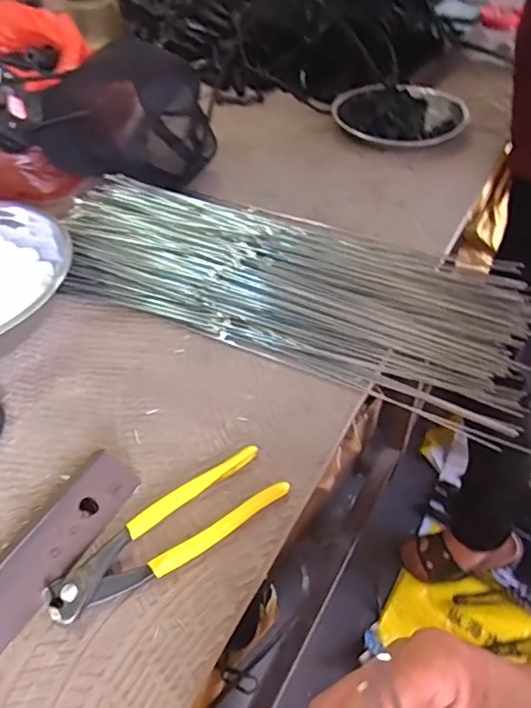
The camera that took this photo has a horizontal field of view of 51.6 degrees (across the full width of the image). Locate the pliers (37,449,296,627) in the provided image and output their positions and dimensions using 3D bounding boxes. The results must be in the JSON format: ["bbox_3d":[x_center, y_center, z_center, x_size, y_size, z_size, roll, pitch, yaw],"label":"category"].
[{"bbox_3d":[-0.065,0.118,0.370,0.163,0.017,0.049,-28,53,-23],"label":"pliers"}]

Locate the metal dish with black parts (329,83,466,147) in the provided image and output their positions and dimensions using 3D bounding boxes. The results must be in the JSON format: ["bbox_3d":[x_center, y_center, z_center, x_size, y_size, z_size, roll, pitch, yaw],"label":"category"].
[{"bbox_3d":[0.199,-0.344,0.789,0.182,0.040,0.154,-27,59,-29],"label":"metal dish with black parts"}]

